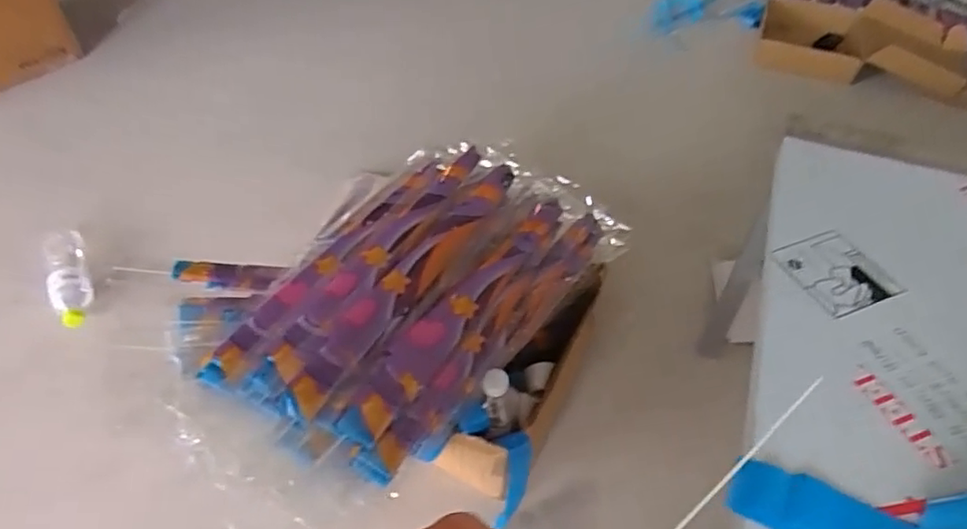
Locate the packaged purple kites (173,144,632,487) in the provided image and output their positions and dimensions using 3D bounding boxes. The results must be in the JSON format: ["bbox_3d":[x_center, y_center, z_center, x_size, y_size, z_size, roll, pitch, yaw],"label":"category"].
[{"bbox_3d":[-0.091,-0.005,0.888,0.399,0.128,0.627,32,53,25],"label":"packaged purple kites"}]

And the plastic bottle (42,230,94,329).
[{"bbox_3d":[-0.766,0.020,1.145,0.073,0.061,0.257,-23,52,-23],"label":"plastic bottle"}]

